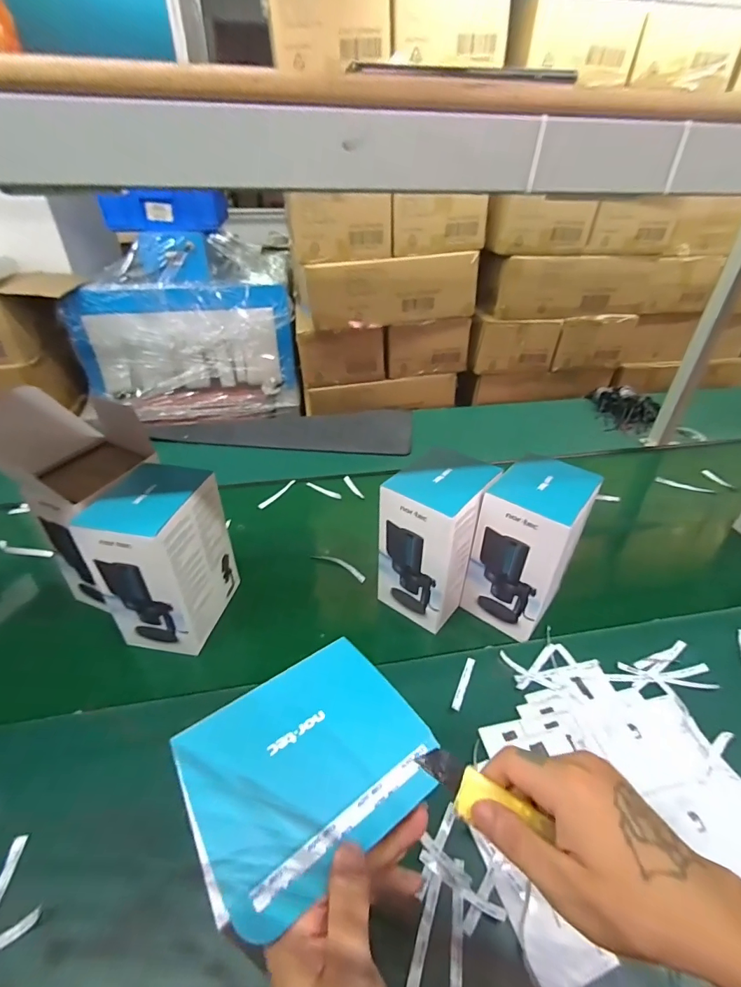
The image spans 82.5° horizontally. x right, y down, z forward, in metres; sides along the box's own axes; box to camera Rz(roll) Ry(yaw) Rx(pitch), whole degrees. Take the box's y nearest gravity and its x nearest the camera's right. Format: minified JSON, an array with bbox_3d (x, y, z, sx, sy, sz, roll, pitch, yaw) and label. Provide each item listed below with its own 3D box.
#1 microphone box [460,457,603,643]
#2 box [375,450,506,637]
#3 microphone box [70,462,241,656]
[{"bbox_3d":[0.238,0.077,0.644,0.116,0.221,0.147,26,42,29],"label":"microphone box"},{"bbox_3d":[0.099,0.070,0.652,0.115,0.221,0.142,28,43,31],"label":"box"},{"bbox_3d":[-0.294,0.091,0.613,0.120,0.220,0.151,8,36,8],"label":"microphone box"}]

